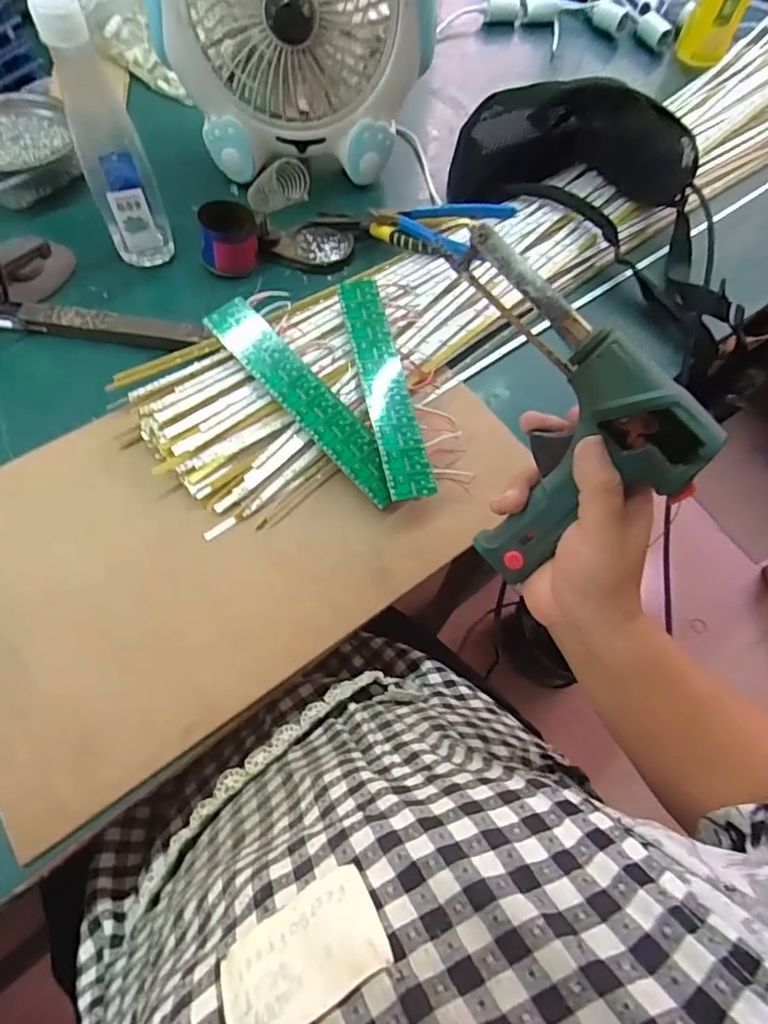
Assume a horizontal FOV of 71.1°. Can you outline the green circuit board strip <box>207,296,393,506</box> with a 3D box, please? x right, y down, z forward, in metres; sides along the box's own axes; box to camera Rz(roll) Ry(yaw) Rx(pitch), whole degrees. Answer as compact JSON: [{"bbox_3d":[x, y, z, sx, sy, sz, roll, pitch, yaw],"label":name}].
[{"bbox_3d":[-0.060,-0.089,0.423,0.036,0.005,0.200,-42,86,-14],"label":"green circuit board strip"}]

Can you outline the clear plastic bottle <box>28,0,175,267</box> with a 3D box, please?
[{"bbox_3d":[-0.226,-0.298,0.441,0.055,0.186,0.053,-22,67,-12],"label":"clear plastic bottle"}]

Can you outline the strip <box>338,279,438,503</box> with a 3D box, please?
[{"bbox_3d":[0.000,-0.105,0.432,0.035,0.007,0.202,-11,71,-9],"label":"strip"}]

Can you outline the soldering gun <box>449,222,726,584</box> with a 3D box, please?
[{"bbox_3d":[0.111,-0.056,0.301,0.125,0.195,0.035,3,16,31],"label":"soldering gun"}]

